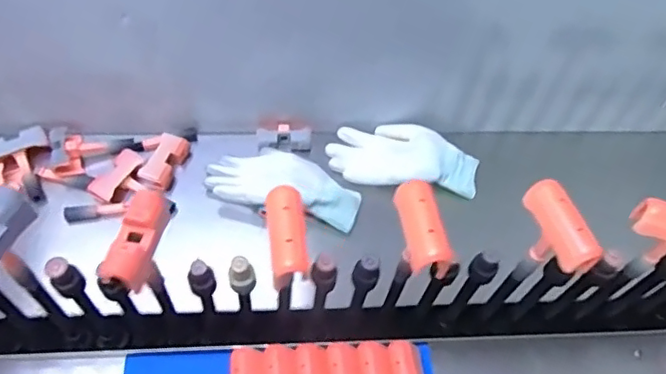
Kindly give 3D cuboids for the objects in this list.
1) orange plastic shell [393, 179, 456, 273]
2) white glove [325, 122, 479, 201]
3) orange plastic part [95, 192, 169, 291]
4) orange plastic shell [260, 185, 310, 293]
[{"bbox_3d":[0.071,0.030,0.463,0.028,0.025,0.072,-7,55,-10],"label":"orange plastic shell"},{"bbox_3d":[0.096,-0.047,0.780,0.197,0.034,0.111,3,54,-3],"label":"white glove"},{"bbox_3d":[-0.152,0.043,0.445,0.028,0.039,0.072,12,54,4],"label":"orange plastic part"},{"bbox_3d":[-0.036,0.036,0.447,0.032,0.017,0.082,-8,56,-11],"label":"orange plastic shell"}]

